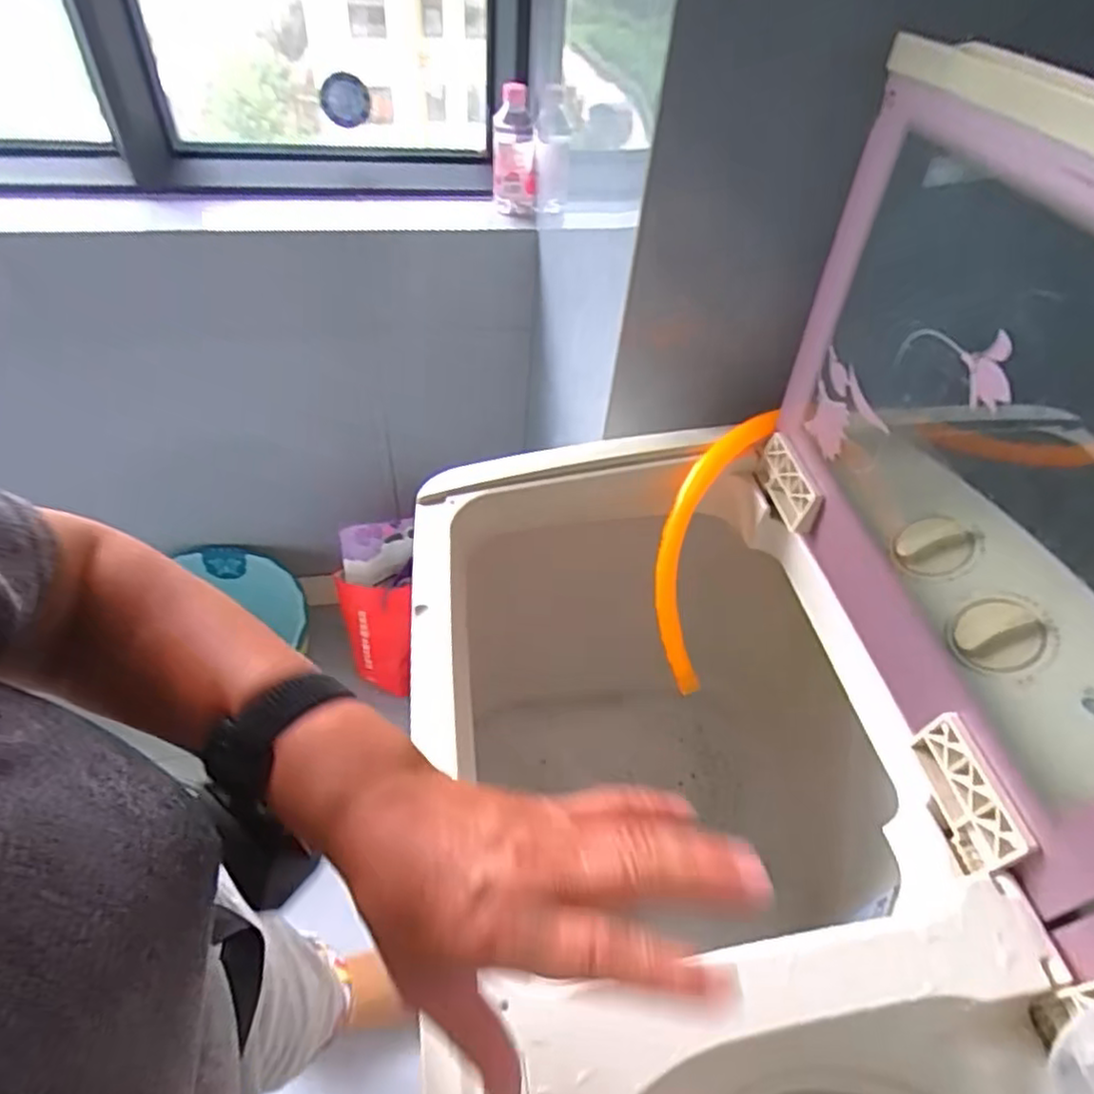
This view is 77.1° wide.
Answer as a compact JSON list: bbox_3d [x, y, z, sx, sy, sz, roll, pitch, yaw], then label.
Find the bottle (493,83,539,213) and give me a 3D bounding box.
[{"bbox_3d":[-0.048,-0.589,1.026,0.065,0.182,0.060,4,48,-1],"label":"bottle"}]

